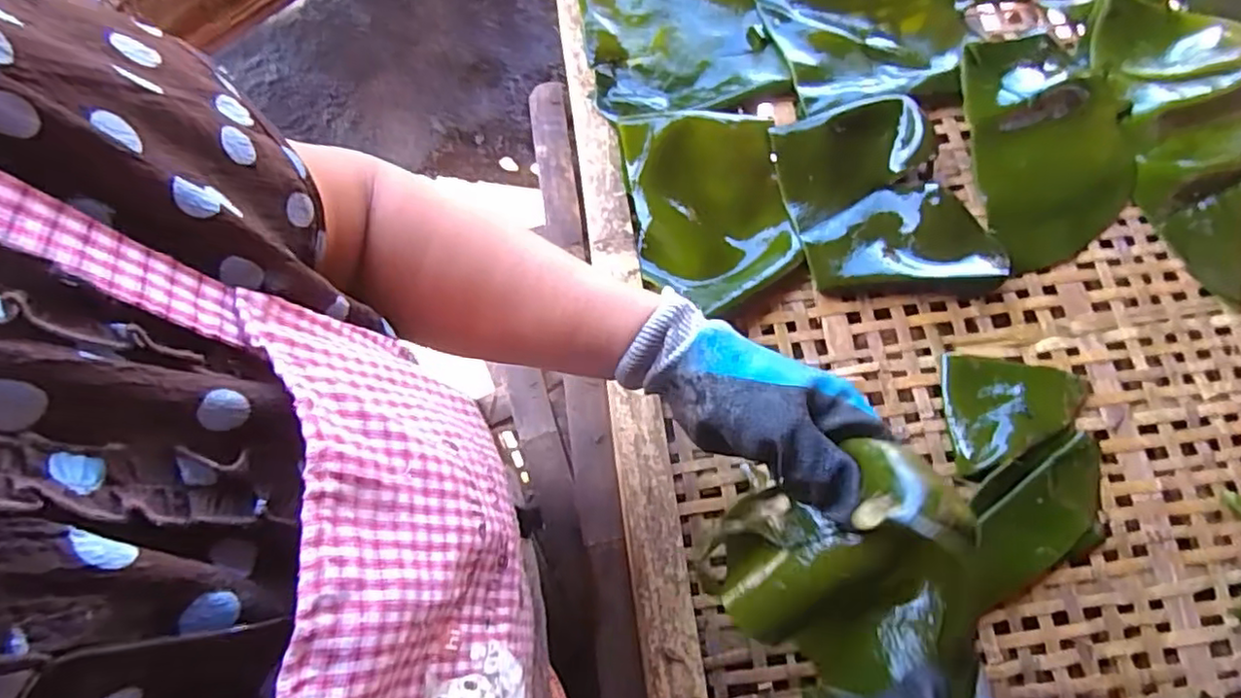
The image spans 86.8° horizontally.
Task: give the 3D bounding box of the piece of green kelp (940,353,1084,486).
[{"bbox_3d":[0.310,0.058,0.511,0.109,0.027,0.100,9,74,4],"label":"piece of green kelp"}]

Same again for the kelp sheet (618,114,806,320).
[{"bbox_3d":[0.077,-0.124,0.564,0.130,0.024,0.179,-10,74,-2],"label":"kelp sheet"}]

